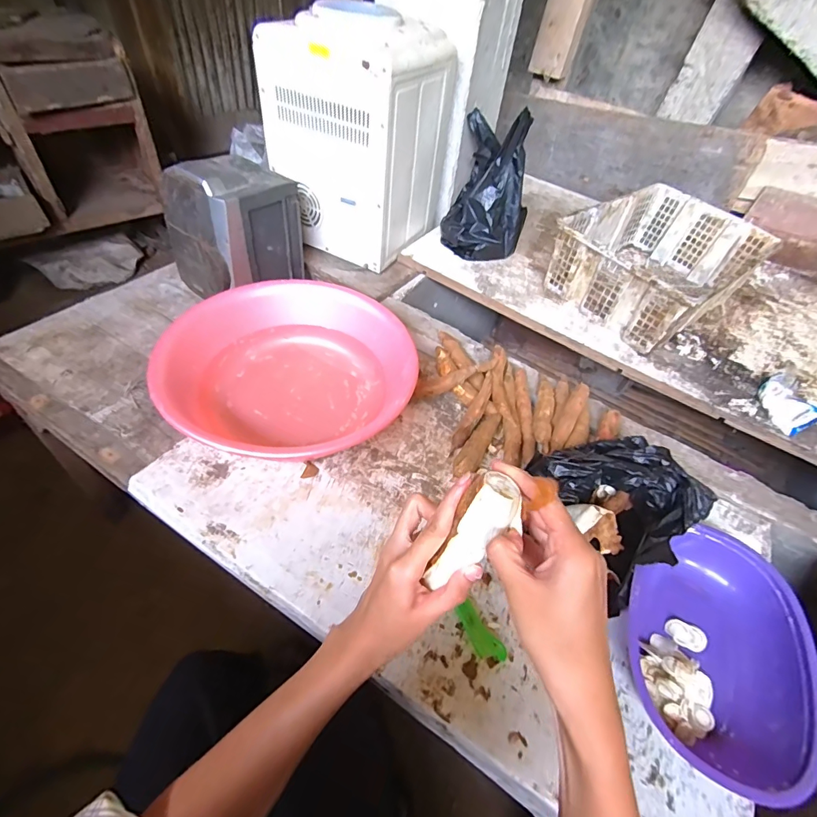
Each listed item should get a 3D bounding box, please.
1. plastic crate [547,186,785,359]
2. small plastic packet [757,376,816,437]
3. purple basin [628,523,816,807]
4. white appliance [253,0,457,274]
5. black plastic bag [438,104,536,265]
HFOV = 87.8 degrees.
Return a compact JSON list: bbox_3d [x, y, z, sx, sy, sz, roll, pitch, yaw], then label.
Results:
[{"bbox_3d":[0.597,-0.354,1.011,0.463,0.158,0.329,-29,59,-26],"label":"plastic crate"},{"bbox_3d":[0.725,-0.008,0.818,0.046,0.065,0.121,-2,51,-7],"label":"small plastic packet"},{"bbox_3d":[0.383,0.299,0.551,0.211,0.079,0.295,20,52,11],"label":"purple basin"},{"bbox_3d":[-0.092,-0.624,0.978,0.301,0.410,0.347,31,53,18],"label":"white appliance"},{"bbox_3d":[0.203,-0.535,1.044,0.200,0.255,0.232,15,50,5],"label":"black plastic bag"}]

